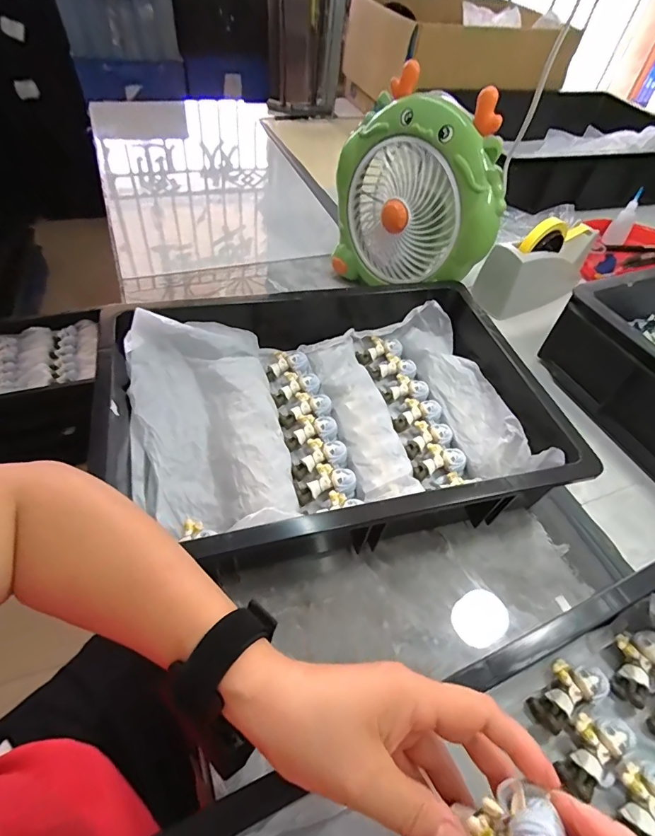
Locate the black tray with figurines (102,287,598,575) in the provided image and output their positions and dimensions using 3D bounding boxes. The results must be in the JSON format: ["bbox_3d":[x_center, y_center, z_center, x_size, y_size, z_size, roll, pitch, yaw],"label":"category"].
[{"bbox_3d":[0.007,-0.022,0.490,0.456,0.096,0.347,-8,52,-13],"label":"black tray with figurines"}]

